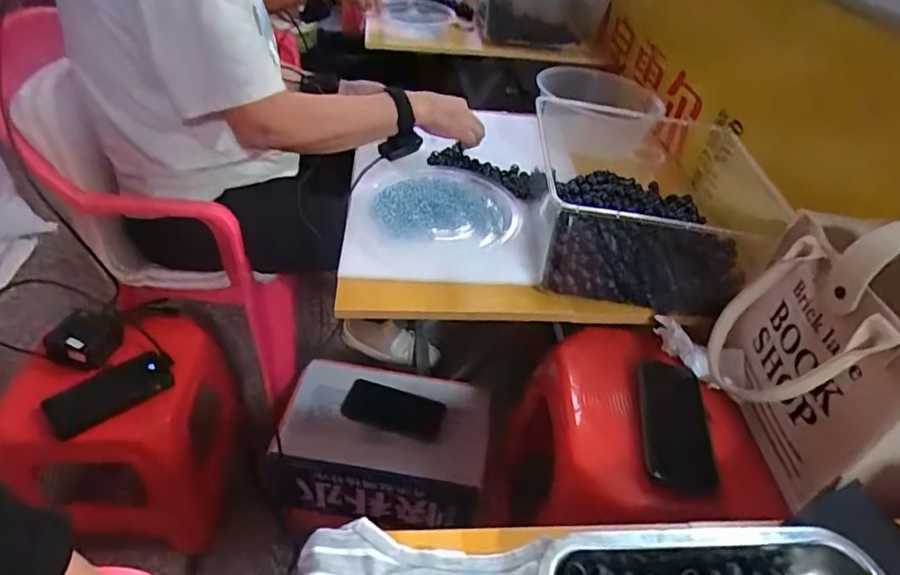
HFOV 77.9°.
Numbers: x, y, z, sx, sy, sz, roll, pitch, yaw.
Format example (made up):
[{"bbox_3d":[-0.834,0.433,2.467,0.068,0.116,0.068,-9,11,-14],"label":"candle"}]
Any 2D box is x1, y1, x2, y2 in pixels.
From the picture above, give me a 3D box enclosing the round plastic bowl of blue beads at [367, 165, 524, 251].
[{"bbox_3d":[-0.010,-0.122,0.834,0.228,0.049,0.205,-2,41,-9],"label":"round plastic bowl of blue beads"}]

